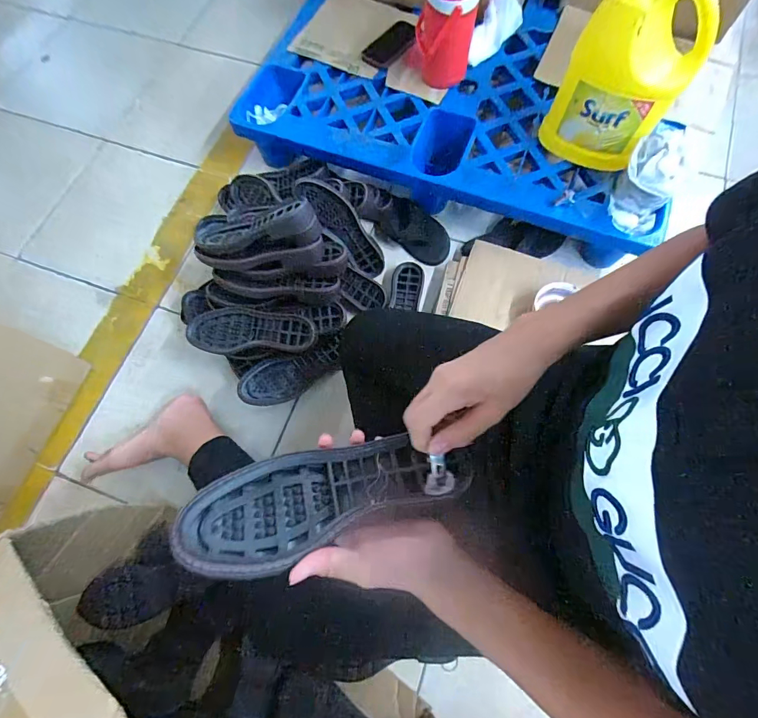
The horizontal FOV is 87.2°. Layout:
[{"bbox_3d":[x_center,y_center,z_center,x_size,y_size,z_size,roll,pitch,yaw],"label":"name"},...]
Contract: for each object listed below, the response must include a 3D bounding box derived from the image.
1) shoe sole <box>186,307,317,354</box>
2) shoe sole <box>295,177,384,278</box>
[{"bbox_3d":[-0.255,-0.058,0.787,0.256,0.032,0.085,2,71,2],"label":"shoe sole"},{"bbox_3d":[-0.073,-0.288,0.867,0.074,0.035,0.250,-50,119,-14],"label":"shoe sole"}]

